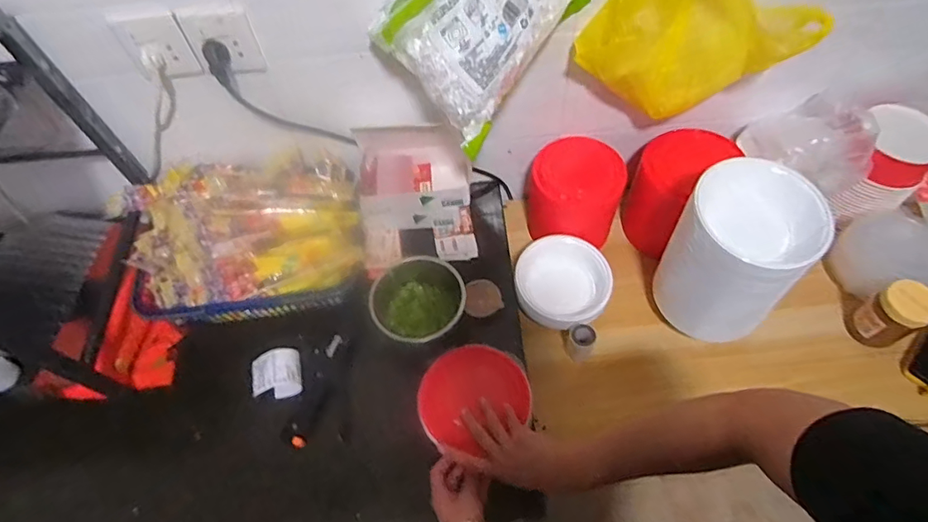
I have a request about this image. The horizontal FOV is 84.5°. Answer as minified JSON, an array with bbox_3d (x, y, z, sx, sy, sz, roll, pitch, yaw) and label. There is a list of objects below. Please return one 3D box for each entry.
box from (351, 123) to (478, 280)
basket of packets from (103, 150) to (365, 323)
[{"bbox_3d":[-0.085,-0.113,0.856,0.196,0.166,0.187,-10,58,-3],"label":"box"},{"bbox_3d":[-0.349,-0.042,0.824,0.363,0.118,0.252,-8,58,-2],"label":"basket of packets"}]

